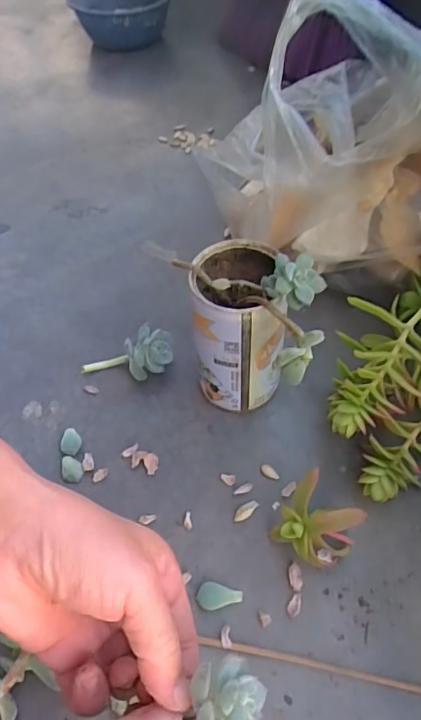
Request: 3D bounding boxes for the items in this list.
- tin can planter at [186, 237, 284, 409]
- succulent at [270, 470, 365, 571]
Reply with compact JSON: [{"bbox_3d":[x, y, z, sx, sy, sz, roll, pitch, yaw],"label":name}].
[{"bbox_3d":[0.019,-0.020,0.370,0.059,0.118,0.068,-4,53,1],"label":"tin can planter"},{"bbox_3d":[0.068,0.107,0.326,0.043,0.034,0.045,-40,60,-23],"label":"succulent"}]

